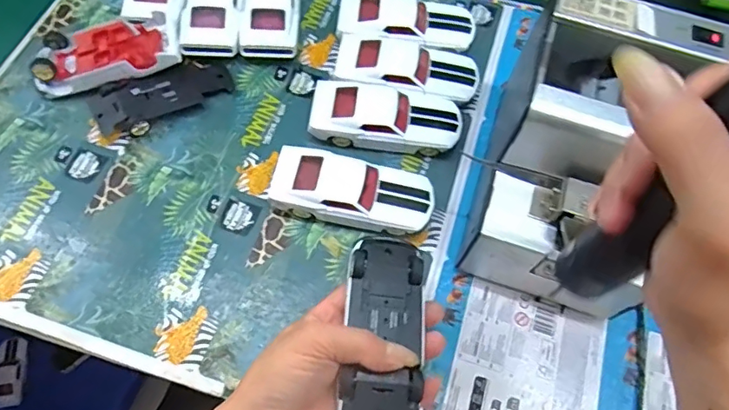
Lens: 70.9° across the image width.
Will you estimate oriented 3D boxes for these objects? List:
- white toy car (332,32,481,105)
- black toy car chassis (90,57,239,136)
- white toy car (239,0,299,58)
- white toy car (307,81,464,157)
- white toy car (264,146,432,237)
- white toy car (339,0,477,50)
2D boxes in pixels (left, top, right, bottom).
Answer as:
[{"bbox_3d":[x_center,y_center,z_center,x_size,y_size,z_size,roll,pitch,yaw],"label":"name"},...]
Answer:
[{"bbox_3d":[0.038,-0.121,0.471,0.129,0.035,0.054,10,65,1],"label":"white toy car"},{"bbox_3d":[-0.178,-0.098,0.456,0.118,0.018,0.048,-27,69,-15],"label":"black toy car chassis"},{"bbox_3d":[-0.089,-0.194,0.497,0.050,0.031,0.126,1,64,-3],"label":"white toy car"},{"bbox_3d":[0.019,-0.075,0.449,0.131,0.035,0.056,4,65,-1],"label":"white toy car"},{"bbox_3d":[-0.009,-0.010,0.416,0.130,0.036,0.055,10,65,2],"label":"white toy car"},{"bbox_3d":[0.041,-0.173,0.493,0.130,0.036,0.062,2,65,-2],"label":"white toy car"}]

